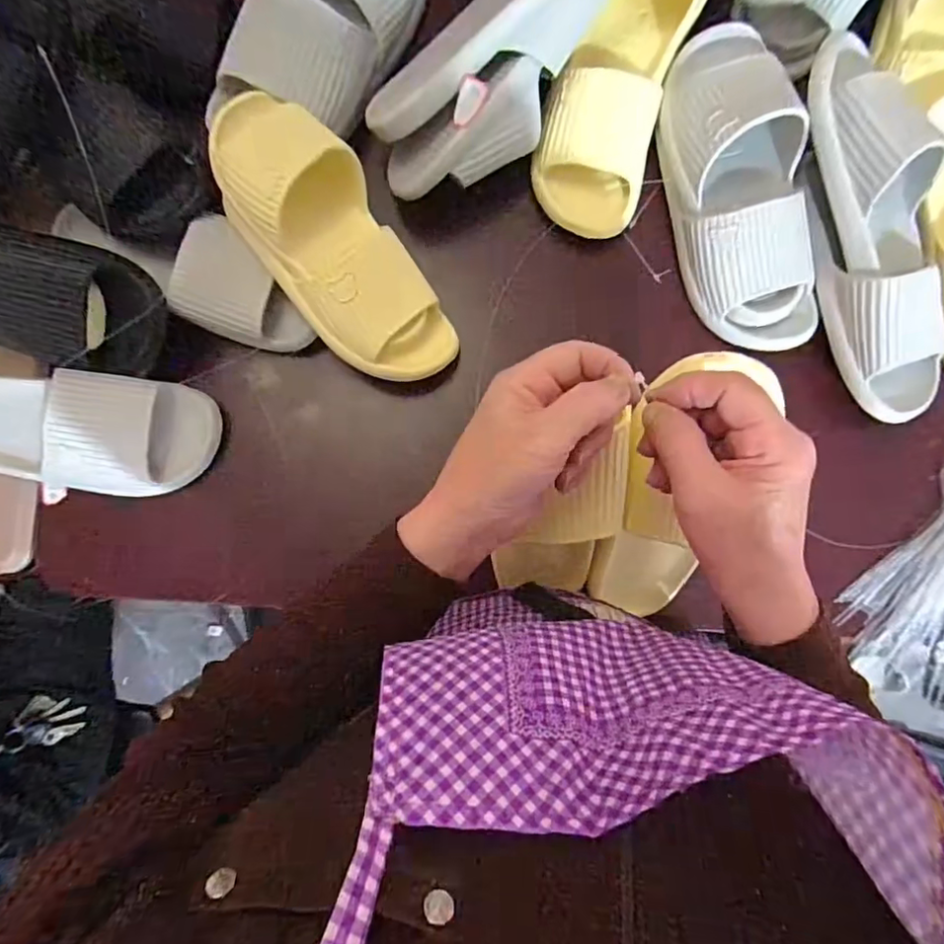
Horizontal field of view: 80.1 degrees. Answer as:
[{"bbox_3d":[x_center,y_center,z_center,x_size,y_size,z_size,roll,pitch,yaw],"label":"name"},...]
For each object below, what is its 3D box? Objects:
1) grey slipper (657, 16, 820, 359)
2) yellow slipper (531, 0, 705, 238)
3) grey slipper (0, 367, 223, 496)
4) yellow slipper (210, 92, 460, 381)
[{"bbox_3d":[0.241,-0.254,0.498,0.101,0.078,0.280,-14,87,-1],"label":"grey slipper"},{"bbox_3d":[0.140,-0.374,0.512,0.112,0.068,0.292,18,87,1],"label":"yellow slipper"},{"bbox_3d":[-0.365,-0.033,0.511,0.255,0.068,0.103,3,87,0],"label":"grey slipper"},{"bbox_3d":[-0.121,-0.196,0.484,0.113,0.072,0.278,-38,104,-2],"label":"yellow slipper"}]

